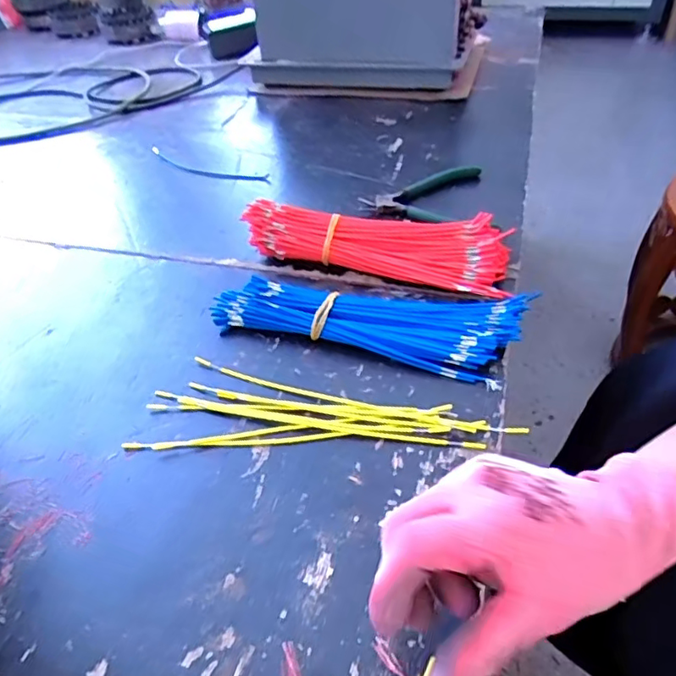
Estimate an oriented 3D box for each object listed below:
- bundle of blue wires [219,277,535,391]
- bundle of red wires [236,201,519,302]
[{"bbox_3d":[0.022,-0.015,0.478,0.258,0.027,0.083,8,45,13],"label":"bundle of blue wires"},{"bbox_3d":[0.036,-0.093,0.545,0.252,0.044,0.081,11,46,16],"label":"bundle of red wires"}]

